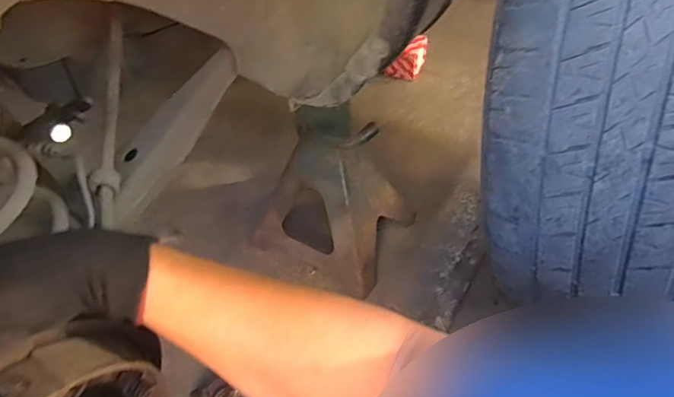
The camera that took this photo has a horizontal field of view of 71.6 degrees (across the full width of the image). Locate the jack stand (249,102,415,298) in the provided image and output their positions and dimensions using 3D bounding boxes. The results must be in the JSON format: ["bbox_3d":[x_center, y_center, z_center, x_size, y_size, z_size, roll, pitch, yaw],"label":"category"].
[{"bbox_3d":[-0.024,-0.020,0.806,0.249,0.281,0.191,19,52,19],"label":"jack stand"}]

